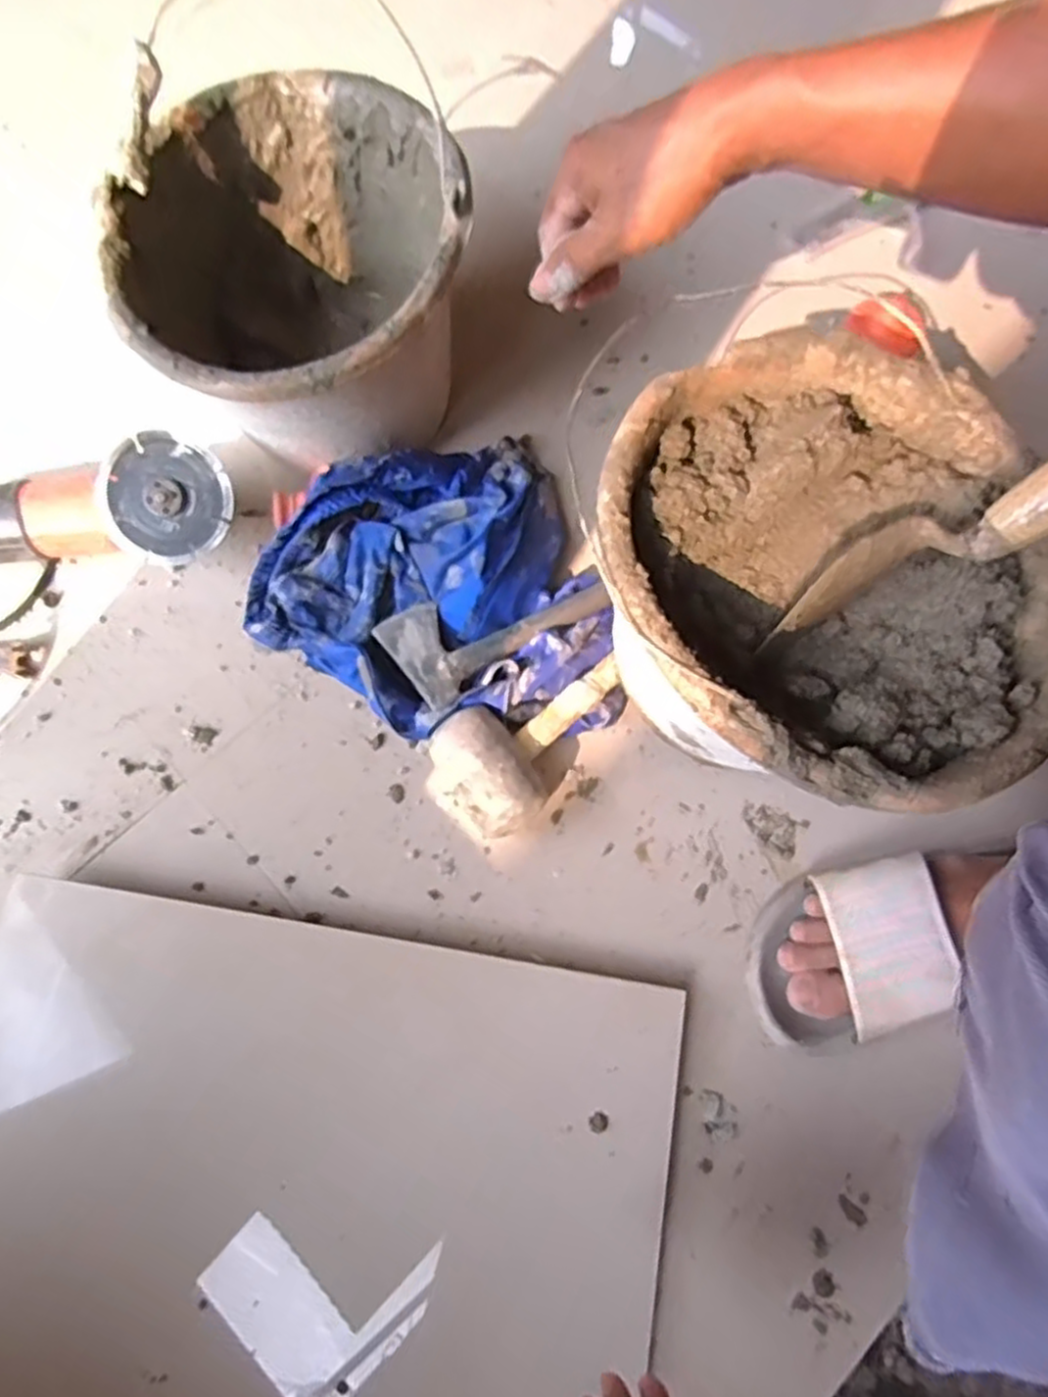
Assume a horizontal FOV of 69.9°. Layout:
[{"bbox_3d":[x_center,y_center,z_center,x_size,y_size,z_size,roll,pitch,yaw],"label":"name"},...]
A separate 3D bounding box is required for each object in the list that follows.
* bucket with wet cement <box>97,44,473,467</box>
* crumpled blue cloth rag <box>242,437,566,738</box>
[{"bbox_3d":[-0.163,-0.312,0.613,0.247,0.198,0.283,-5,73,0],"label":"bucket with wet cement"},{"bbox_3d":[-0.080,-0.123,0.610,0.196,0.080,0.266,33,76,11],"label":"crumpled blue cloth rag"}]

